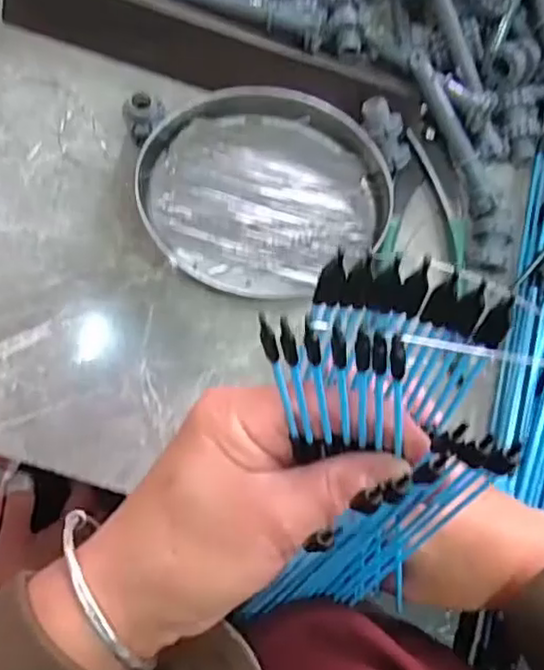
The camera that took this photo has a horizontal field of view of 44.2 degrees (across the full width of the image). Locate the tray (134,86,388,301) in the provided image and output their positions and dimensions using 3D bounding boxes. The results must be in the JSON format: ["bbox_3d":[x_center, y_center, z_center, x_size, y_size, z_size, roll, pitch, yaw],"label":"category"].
[{"bbox_3d":[-0.002,-0.078,0.373,0.137,0.025,0.108,6,83,-3],"label":"tray"}]

